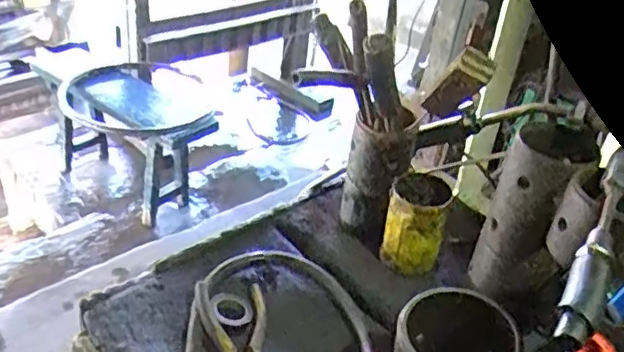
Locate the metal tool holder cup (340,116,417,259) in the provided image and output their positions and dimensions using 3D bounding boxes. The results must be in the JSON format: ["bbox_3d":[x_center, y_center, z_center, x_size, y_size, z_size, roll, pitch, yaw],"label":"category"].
[{"bbox_3d":[0.081,0.008,0.831,0.080,0.166,0.076,10,33,3],"label":"metal tool holder cup"}]

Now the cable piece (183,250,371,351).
[{"bbox_3d":[-0.040,0.179,0.709,0.205,0.039,0.264,-1,34,-13],"label":"cable piece"}]

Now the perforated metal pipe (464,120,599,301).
[{"bbox_3d":[0.241,0.042,0.712,0.075,0.196,0.077,5,33,-4],"label":"perforated metal pipe"}]

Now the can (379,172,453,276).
[{"bbox_3d":[0.133,0.055,0.818,0.075,0.106,0.087,15,34,11],"label":"can"}]

